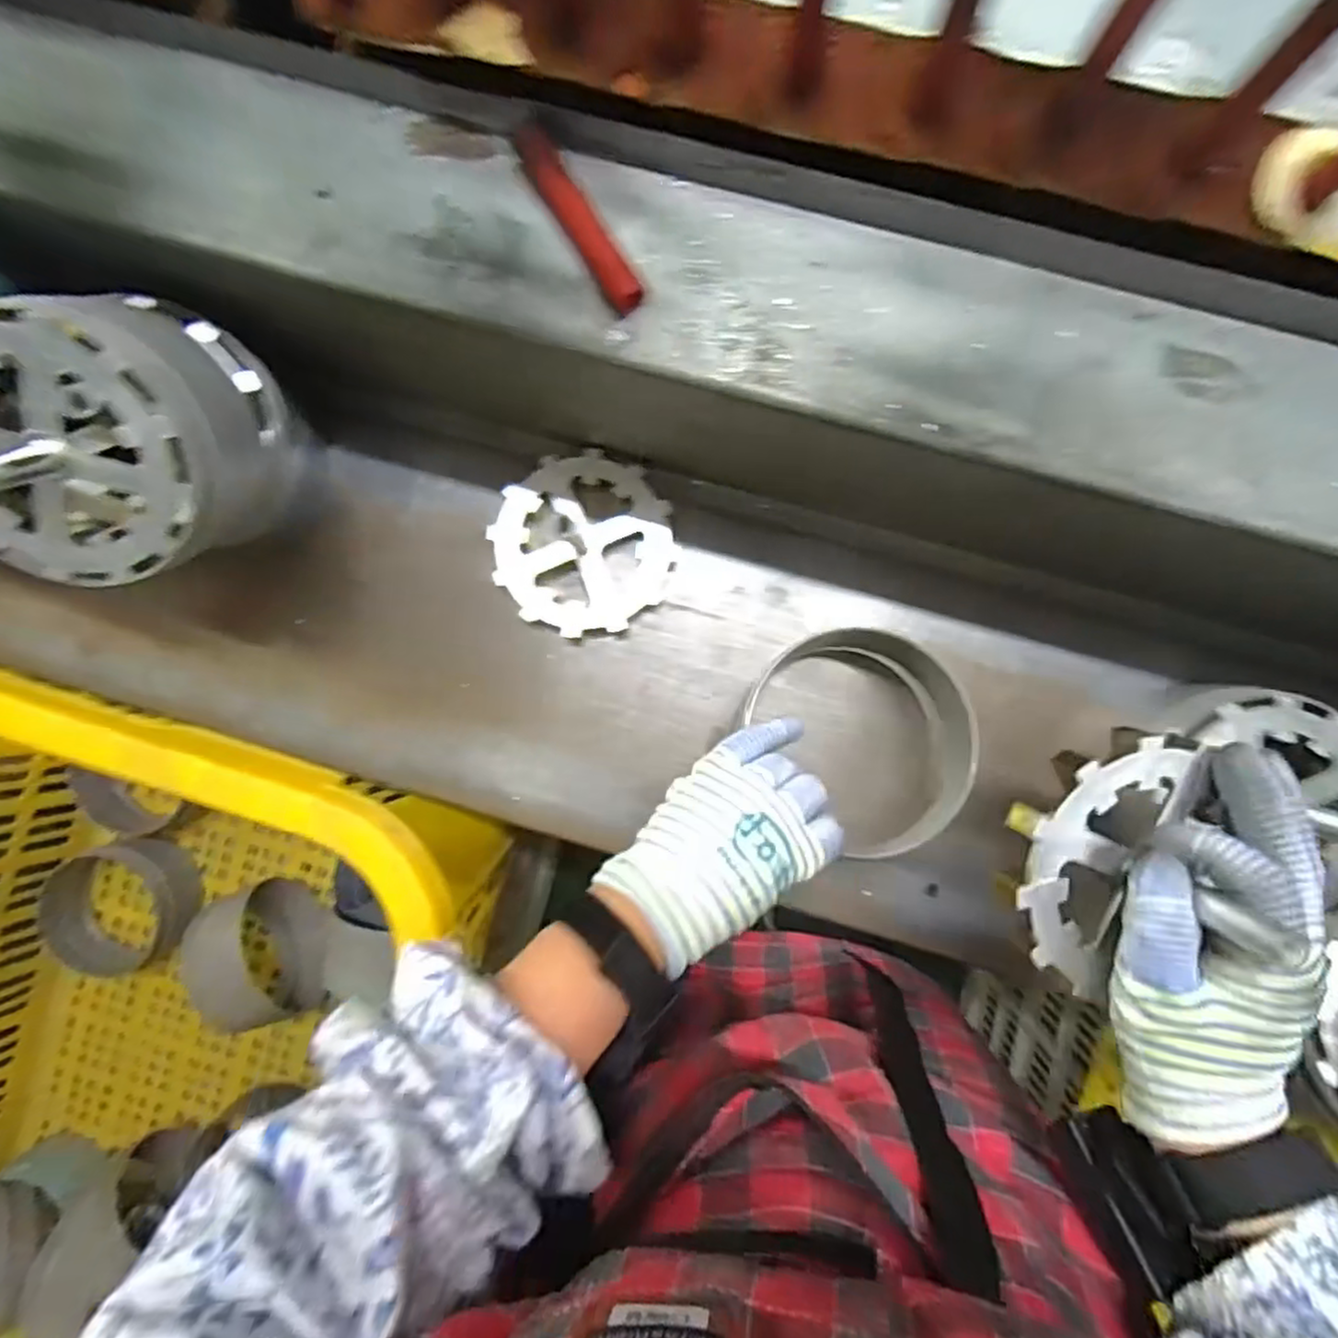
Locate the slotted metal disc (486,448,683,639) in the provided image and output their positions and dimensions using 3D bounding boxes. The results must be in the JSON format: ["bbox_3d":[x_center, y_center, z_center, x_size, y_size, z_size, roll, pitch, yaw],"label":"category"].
[{"bbox_3d":[-0.058,-0.084,0.485,0.118,0.006,0.118,0,90,2],"label":"slotted metal disc"}]

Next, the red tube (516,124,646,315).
[{"bbox_3d":[-0.040,-0.199,0.316,0.014,0.011,0.090,-32,89,7],"label":"red tube"}]

